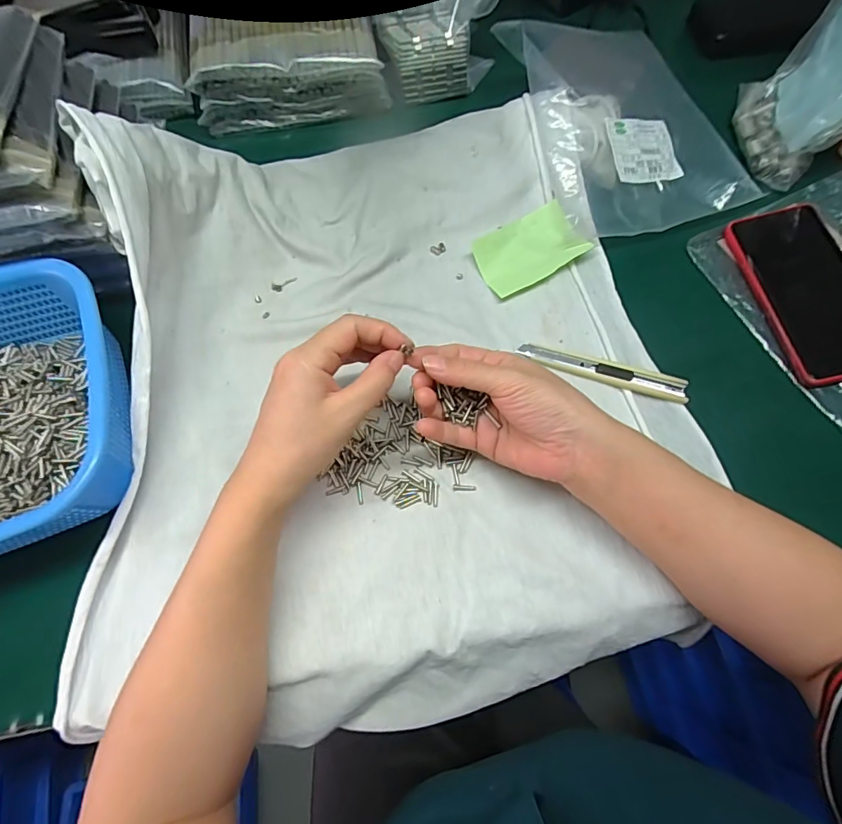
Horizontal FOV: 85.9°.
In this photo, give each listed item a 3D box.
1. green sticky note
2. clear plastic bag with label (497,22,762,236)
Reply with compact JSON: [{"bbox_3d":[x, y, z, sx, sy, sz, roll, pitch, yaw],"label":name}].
[{"bbox_3d":[0.096,-0.148,0.408,0.094,0.013,0.064,-25,72,-9],"label":"green sticky note"},{"bbox_3d":[0.198,-0.281,0.431,0.194,0.052,0.229,-19,72,-7],"label":"clear plastic bag with label"}]

